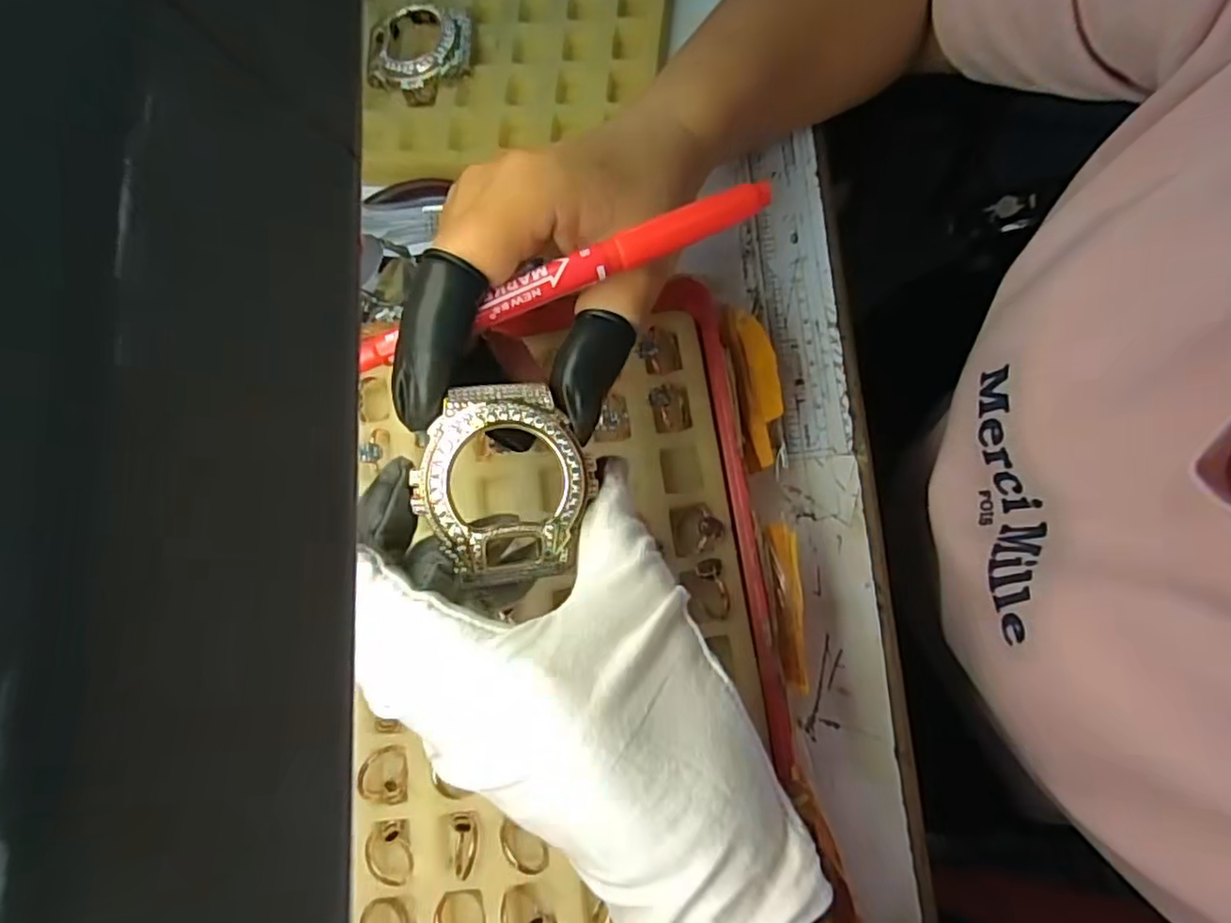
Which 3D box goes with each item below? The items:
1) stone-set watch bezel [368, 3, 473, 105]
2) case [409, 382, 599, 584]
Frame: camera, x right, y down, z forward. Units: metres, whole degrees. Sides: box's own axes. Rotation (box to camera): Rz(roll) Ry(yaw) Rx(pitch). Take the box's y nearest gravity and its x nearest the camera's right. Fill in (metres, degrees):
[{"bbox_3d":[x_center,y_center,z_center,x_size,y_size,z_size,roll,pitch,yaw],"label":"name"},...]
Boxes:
[{"bbox_3d":[-0.095,-0.202,0.333,0.055,0.016,0.040,-30,74,0],"label":"stone-set watch bezel"},{"bbox_3d":[-0.028,0.005,0.185,0.047,0.007,0.052,-3,88,-16],"label":"case"}]

